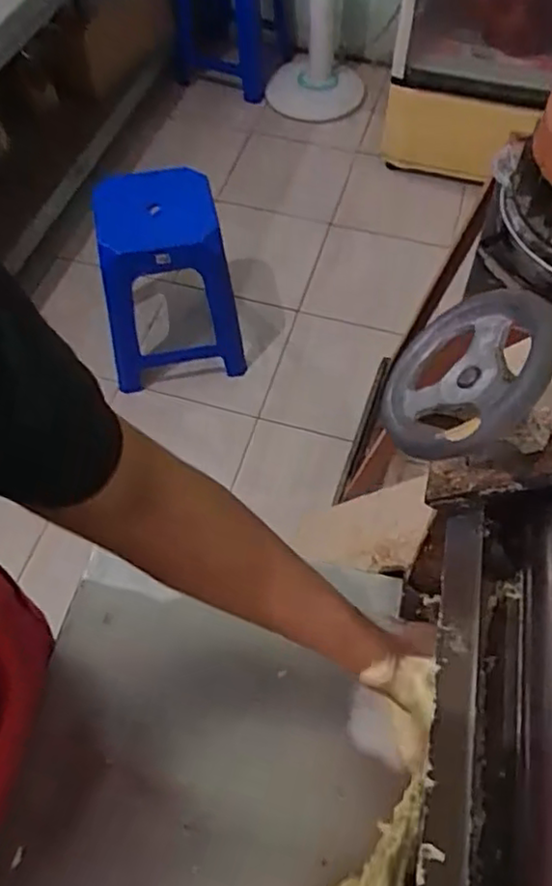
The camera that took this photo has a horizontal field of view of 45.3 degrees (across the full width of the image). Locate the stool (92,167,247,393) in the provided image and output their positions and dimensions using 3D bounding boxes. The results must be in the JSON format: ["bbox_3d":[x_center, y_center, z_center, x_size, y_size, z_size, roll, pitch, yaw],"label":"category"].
[{"bbox_3d":[-0.275,-0.416,1.724,0.333,0.455,0.286,-5,58,-3],"label":"stool"}]

